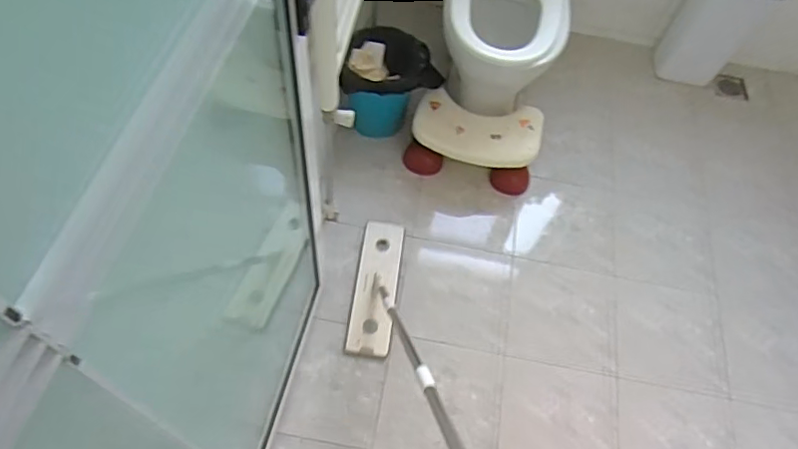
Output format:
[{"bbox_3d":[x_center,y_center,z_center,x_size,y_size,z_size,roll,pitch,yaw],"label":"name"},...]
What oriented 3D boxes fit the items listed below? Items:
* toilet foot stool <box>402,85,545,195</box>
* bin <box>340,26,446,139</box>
[{"bbox_3d":[0.216,-0.245,1.642,0.366,0.154,0.214,12,61,4],"label":"toilet foot stool"},{"bbox_3d":[-0.027,-0.419,1.711,0.285,0.243,0.229,-5,62,-7],"label":"bin"}]

